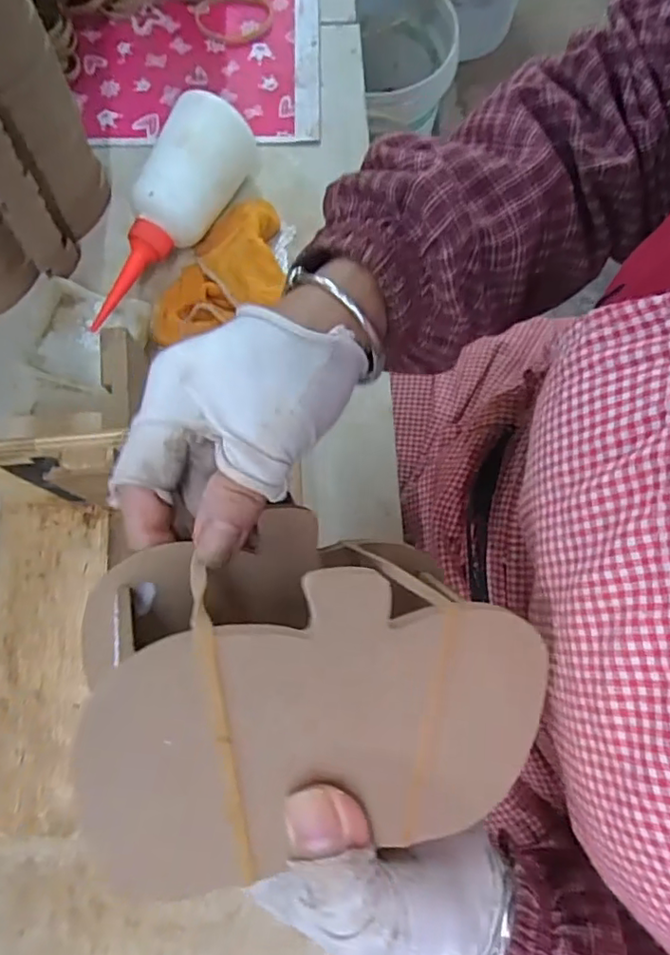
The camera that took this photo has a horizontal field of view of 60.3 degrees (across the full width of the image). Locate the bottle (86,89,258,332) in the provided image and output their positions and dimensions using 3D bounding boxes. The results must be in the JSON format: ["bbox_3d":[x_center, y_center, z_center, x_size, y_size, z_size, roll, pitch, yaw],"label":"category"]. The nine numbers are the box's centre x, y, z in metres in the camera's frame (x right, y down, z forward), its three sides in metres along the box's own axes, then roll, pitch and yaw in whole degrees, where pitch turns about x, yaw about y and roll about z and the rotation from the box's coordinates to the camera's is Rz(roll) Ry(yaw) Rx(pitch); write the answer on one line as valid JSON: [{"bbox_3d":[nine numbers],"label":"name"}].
[{"bbox_3d":[-0.111,-0.190,0.406,0.049,0.054,0.151,32,91,8],"label":"bottle"}]

